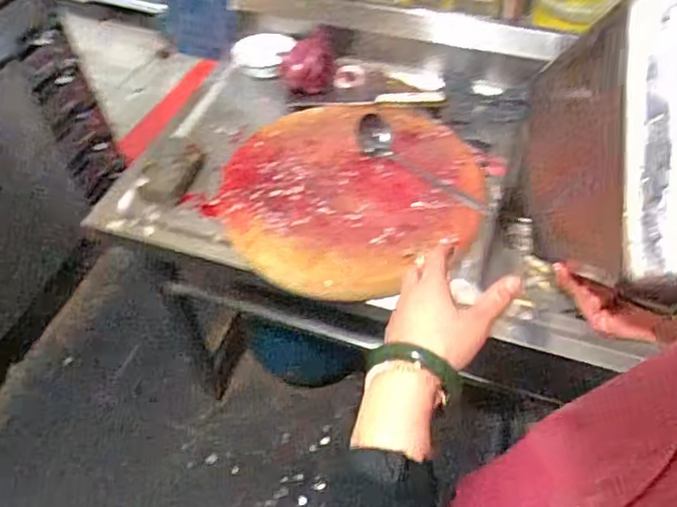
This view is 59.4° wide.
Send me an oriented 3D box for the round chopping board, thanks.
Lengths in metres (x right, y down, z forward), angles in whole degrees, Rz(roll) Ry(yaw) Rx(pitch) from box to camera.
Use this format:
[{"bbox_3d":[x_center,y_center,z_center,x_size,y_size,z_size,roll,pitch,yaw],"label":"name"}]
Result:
[{"bbox_3d":[0.029,-0.112,0.957,0.424,0.031,0.400,-20,52,-14],"label":"round chopping board"}]

